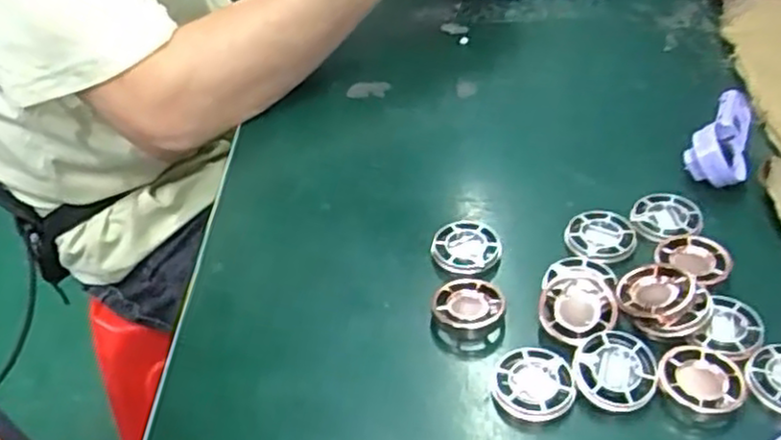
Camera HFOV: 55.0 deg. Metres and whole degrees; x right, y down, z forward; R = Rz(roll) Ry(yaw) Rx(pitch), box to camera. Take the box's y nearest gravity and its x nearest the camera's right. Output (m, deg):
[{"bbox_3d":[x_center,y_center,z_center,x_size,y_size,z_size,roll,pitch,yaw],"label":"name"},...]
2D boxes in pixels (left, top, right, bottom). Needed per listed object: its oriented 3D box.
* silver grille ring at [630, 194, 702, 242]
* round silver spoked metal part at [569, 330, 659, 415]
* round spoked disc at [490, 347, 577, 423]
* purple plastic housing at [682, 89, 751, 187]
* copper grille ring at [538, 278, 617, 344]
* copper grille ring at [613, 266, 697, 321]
[{"bbox_3d":[0.162,-0.002,0.443,0.038,0.005,0.038,-2,42,2],"label":"silver grille ring"},{"bbox_3d":[0.108,0.072,0.361,0.037,0.005,0.040,37,64,21],"label":"round silver spoked metal part"},{"bbox_3d":[0.069,0.081,0.366,0.037,0.012,0.038,-2,42,2],"label":"round spoked disc"},{"bbox_3d":[0.216,-0.059,0.482,0.035,0.030,0.089,18,46,22],"label":"purple plastic housing"},{"bbox_3d":[0.096,0.047,0.388,0.038,0.007,0.042,14,45,19],"label":"copper grille ring"},{"bbox_3d":[0.137,0.038,0.388,0.037,0.011,0.037,-14,38,11],"label":"copper grille ring"}]

